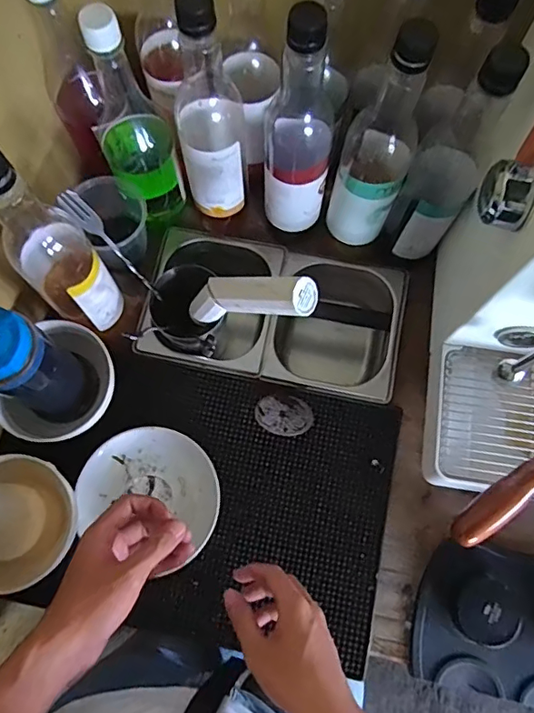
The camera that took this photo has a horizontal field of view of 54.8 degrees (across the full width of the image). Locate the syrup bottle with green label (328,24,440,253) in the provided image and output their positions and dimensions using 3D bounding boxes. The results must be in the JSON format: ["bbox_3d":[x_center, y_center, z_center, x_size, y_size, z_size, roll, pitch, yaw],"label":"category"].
[{"bbox_3d":[0.108,-0.201,0.496,0.068,0.253,0.069,23,75,6],"label":"syrup bottle with green label"}]

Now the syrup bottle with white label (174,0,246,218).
[{"bbox_3d":[-0.057,-0.233,0.504,0.062,0.244,0.063,-6,74,-2],"label":"syrup bottle with white label"}]

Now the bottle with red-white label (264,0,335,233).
[{"bbox_3d":[0.030,-0.222,0.510,0.069,0.255,0.080,-1,74,-1],"label":"bottle with red-white label"}]

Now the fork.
[{"bbox_3d":[-0.152,-0.107,0.522,0.009,0.161,0.019,23,73,33],"label":"fork"}]

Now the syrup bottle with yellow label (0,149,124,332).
[{"bbox_3d":[-0.198,-0.097,0.466,0.067,0.255,0.071,-40,78,-11],"label":"syrup bottle with yellow label"}]

